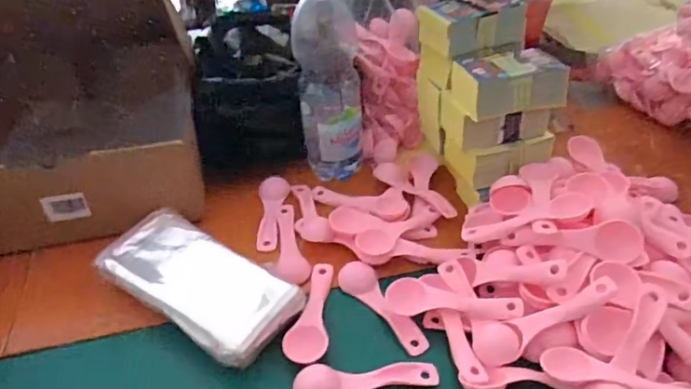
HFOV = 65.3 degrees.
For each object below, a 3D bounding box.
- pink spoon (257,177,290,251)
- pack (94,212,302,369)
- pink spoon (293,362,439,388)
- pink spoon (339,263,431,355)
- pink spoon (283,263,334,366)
[{"bbox_3d":[-0.082,0.018,0.589,0.032,0.012,0.104,-1,39,2],"label":"pink spoon"},{"bbox_3d":[-0.136,0.080,0.492,0.191,0.036,0.090,23,46,29],"label":"pack"},{"bbox_3d":[0.017,0.148,0.435,0.113,0.014,0.029,-7,39,-6],"label":"pink spoon"},{"bbox_3d":[0.033,0.100,0.490,0.032,0.011,0.113,-23,43,-24],"label":"pink spoon"},{"bbox_3d":[-0.032,0.099,0.484,0.036,0.016,0.114,-1,39,3],"label":"pink spoon"}]

